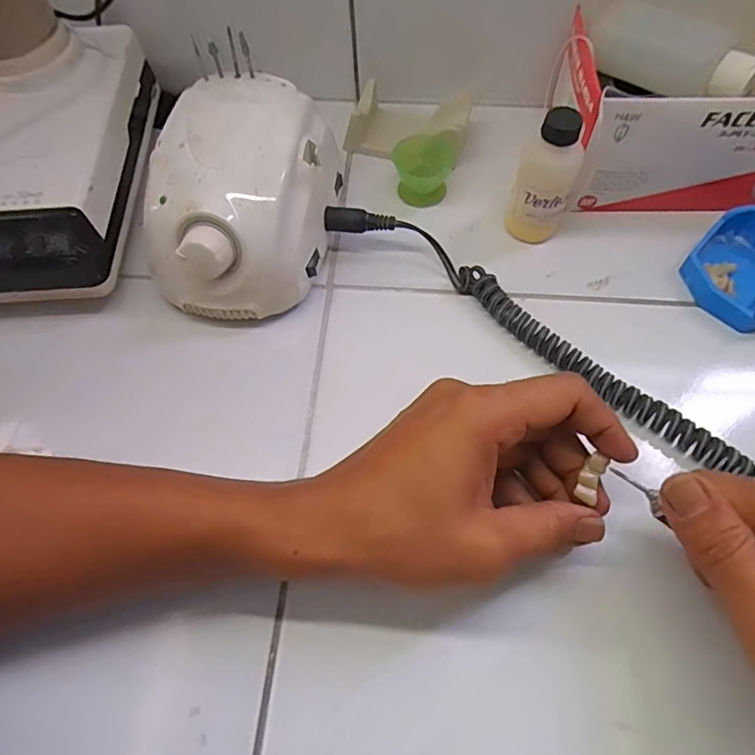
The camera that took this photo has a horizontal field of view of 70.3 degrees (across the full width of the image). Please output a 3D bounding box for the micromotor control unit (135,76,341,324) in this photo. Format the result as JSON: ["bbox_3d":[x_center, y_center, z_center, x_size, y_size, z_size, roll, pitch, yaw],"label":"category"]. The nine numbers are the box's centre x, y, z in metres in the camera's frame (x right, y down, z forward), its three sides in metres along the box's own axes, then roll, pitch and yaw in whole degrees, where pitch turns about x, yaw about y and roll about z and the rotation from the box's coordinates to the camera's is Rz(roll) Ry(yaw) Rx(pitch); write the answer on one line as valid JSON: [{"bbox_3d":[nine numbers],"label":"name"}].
[{"bbox_3d":[-0.082,-0.111,0.341,0.097,0.082,0.138,8,63,6],"label":"micromotor control unit"}]

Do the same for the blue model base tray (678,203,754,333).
[{"bbox_3d":[0.233,-0.065,0.336,0.065,0.026,0.079,-26,64,-11],"label":"blue model base tray"}]

